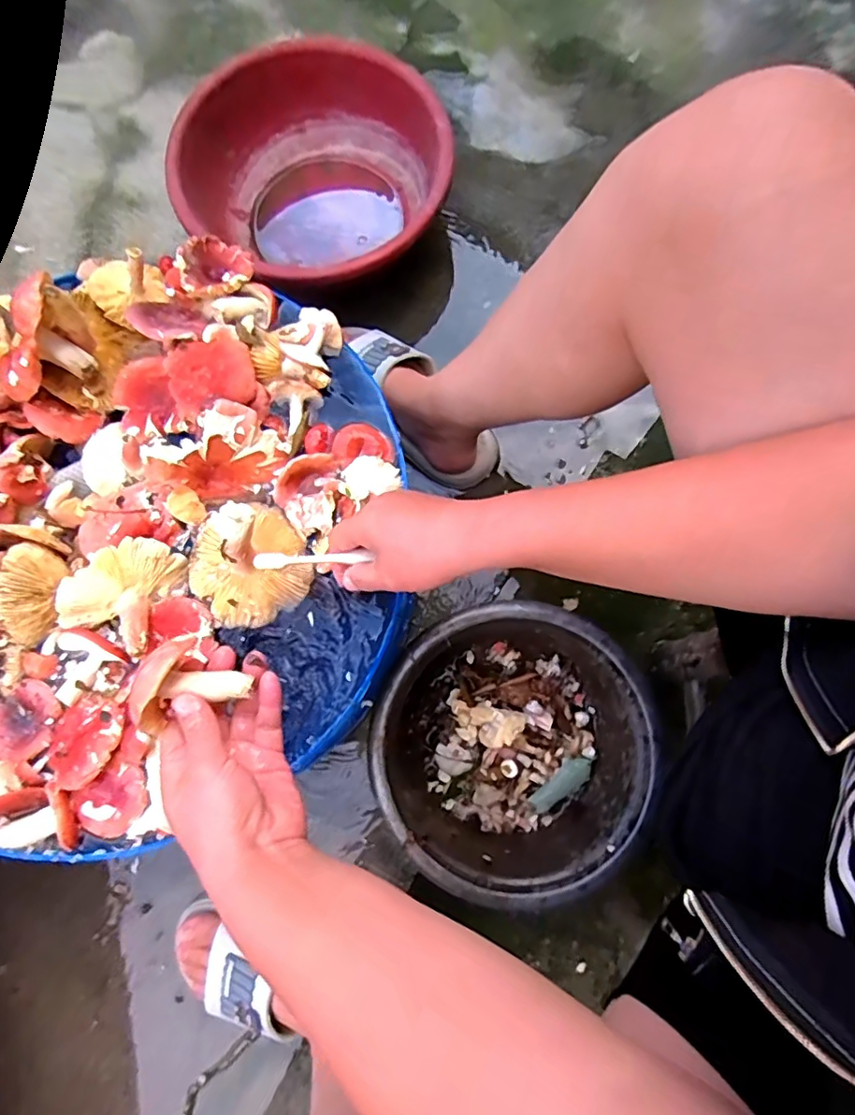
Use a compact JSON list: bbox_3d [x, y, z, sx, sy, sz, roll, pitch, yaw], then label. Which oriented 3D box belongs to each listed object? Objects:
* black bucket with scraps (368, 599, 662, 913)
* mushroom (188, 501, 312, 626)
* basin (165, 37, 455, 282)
[{"bbox_3d":[0.085,0.193,0.597,0.263,0.138,0.262,0,77,0],"label":"black bucket with scraps"},{"bbox_3d":[-0.165,-0.002,0.485,0.112,0.070,0.103,0,77,0],"label":"mushroom"},{"bbox_3d":[-0.147,-0.512,0.771,0.351,0.123,0.330,0,77,0],"label":"basin"}]

